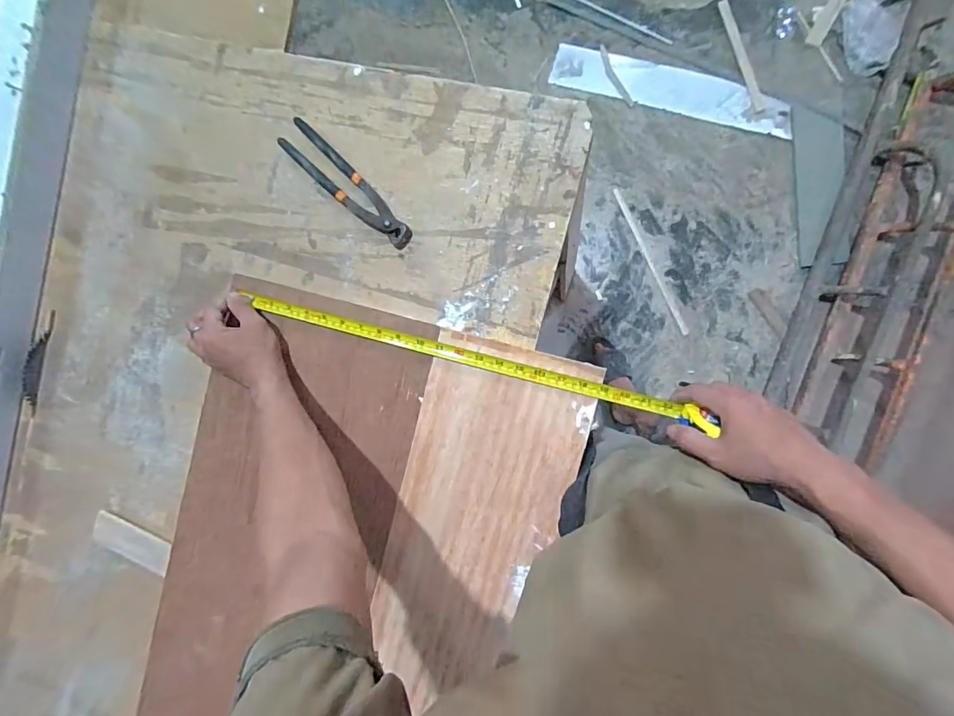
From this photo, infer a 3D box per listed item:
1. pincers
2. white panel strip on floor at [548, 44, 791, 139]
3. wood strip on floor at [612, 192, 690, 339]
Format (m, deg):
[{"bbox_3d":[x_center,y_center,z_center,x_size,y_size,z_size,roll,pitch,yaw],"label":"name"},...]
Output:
[{"bbox_3d":[-0.171,-0.223,0.582,0.218,0.017,0.042,45,99,4],"label":"pincers"},{"bbox_3d":[0.558,-0.781,1.295,0.678,0.020,0.148,17,80,6],"label":"white panel strip on floor"},{"bbox_3d":[0.506,-0.281,1.314,0.023,0.011,0.464,-26,89,10],"label":"wood strip on floor"}]

